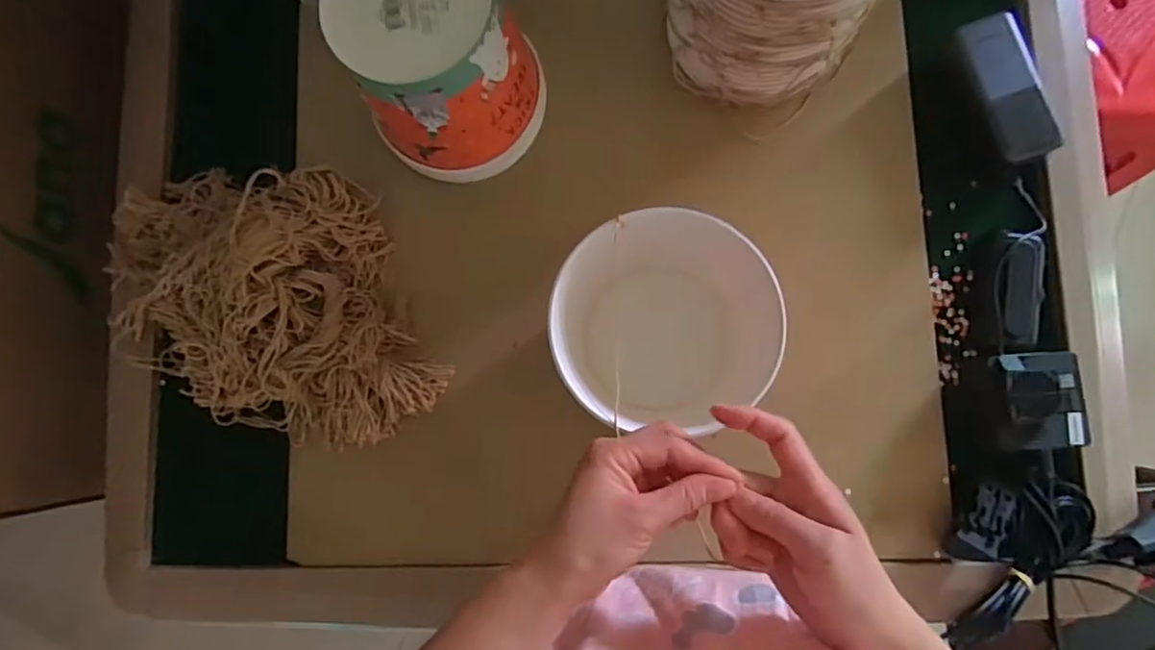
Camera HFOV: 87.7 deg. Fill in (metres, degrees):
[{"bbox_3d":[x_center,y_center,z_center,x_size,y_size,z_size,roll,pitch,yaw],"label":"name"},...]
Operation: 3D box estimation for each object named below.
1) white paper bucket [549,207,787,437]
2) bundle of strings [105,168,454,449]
[{"bbox_3d":[0.069,0.000,0.481,0.161,0.124,0.150,2,84,4],"label":"white paper bucket"},{"bbox_3d":[-0.289,-0.021,0.542,0.340,0.095,0.239,7,84,5],"label":"bundle of strings"}]

